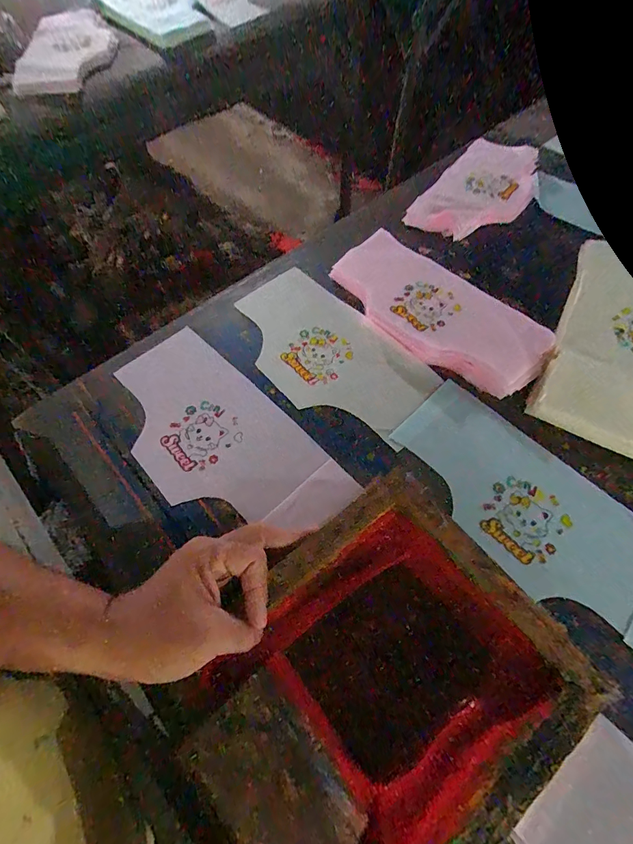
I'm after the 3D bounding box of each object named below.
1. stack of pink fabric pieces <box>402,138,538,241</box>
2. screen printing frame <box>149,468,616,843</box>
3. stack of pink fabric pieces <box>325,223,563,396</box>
[{"bbox_3d":[0.278,-0.391,0.656,0.148,0.017,0.296,31,66,15],"label":"stack of pink fabric pieces"},{"bbox_3d":[0.039,0.212,0.308,0.289,0.058,0.224,-36,67,-18],"label":"screen printing frame"},{"bbox_3d":[0.150,-0.148,0.513,0.138,0.022,0.296,-40,69,-20],"label":"stack of pink fabric pieces"}]

